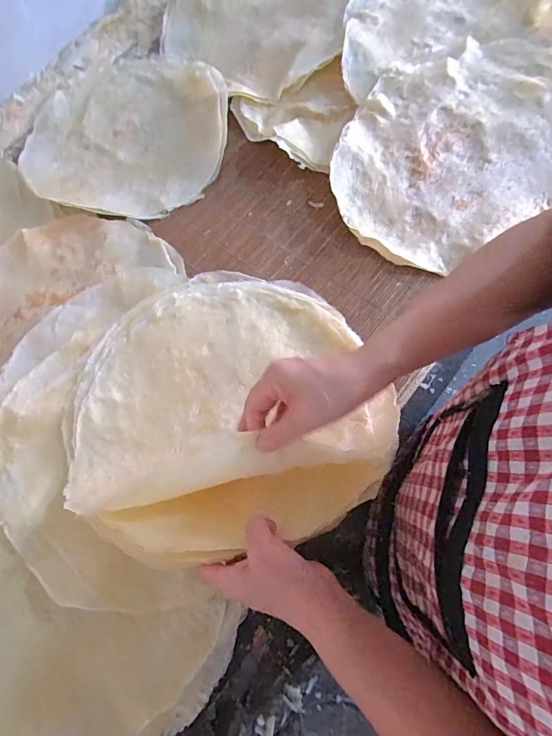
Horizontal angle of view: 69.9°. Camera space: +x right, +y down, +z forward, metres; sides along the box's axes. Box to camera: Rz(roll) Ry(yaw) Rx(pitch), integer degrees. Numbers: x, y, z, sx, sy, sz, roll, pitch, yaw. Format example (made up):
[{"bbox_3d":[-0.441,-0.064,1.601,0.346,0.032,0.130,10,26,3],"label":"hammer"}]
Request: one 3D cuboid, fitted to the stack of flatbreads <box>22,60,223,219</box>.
[{"bbox_3d":[-0.248,-0.407,0.659,0.340,0.052,0.336,8,68,6],"label":"stack of flatbreads"}]

